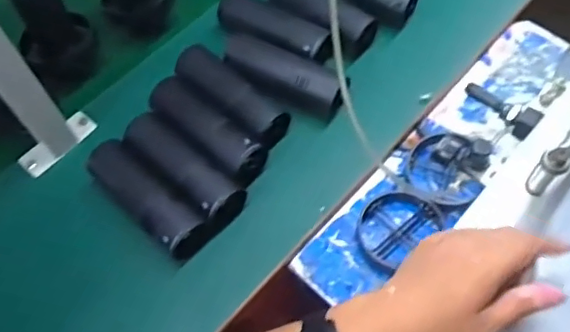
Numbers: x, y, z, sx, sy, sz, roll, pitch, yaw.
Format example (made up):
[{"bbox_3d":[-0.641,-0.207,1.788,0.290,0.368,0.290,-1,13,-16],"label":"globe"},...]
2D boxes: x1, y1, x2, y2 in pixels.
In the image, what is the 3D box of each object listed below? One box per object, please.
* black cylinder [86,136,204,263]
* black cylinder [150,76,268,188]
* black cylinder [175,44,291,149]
[{"bbox_3d":[-0.161,0.035,0.644,0.159,0.045,0.050,39,69,22],"label":"black cylinder"},{"bbox_3d":[-0.100,-0.047,0.690,0.062,0.050,0.170,-42,66,-18],"label":"black cylinder"},{"bbox_3d":[-0.072,-0.091,0.715,0.165,0.047,0.059,38,69,22],"label":"black cylinder"}]

